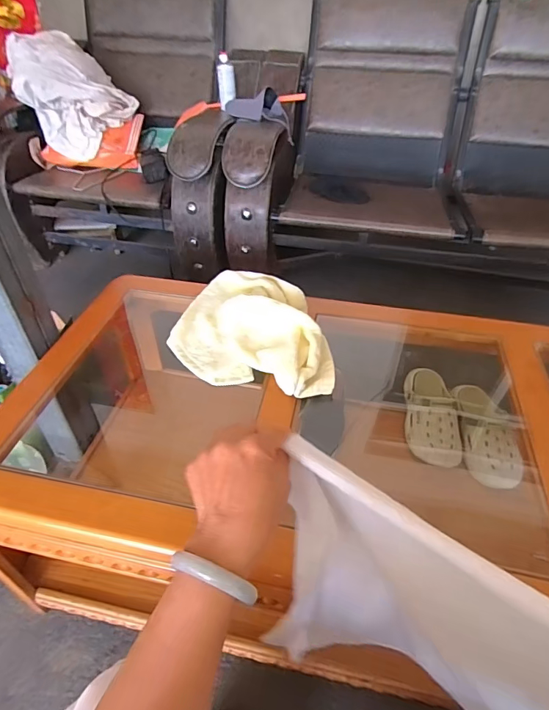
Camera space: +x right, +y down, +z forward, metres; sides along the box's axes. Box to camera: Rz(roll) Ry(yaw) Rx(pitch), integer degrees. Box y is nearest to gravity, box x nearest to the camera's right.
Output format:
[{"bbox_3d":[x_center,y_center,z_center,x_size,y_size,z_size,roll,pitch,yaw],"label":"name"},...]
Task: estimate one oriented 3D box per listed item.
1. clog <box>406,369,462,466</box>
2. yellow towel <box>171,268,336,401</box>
[{"bbox_3d":[0.370,0.138,0.993,0.115,0.074,0.234,4,42,4],"label":"clog"},{"bbox_3d":[-0.027,-0.063,0.781,0.297,0.067,0.278,11,43,12],"label":"yellow towel"}]

